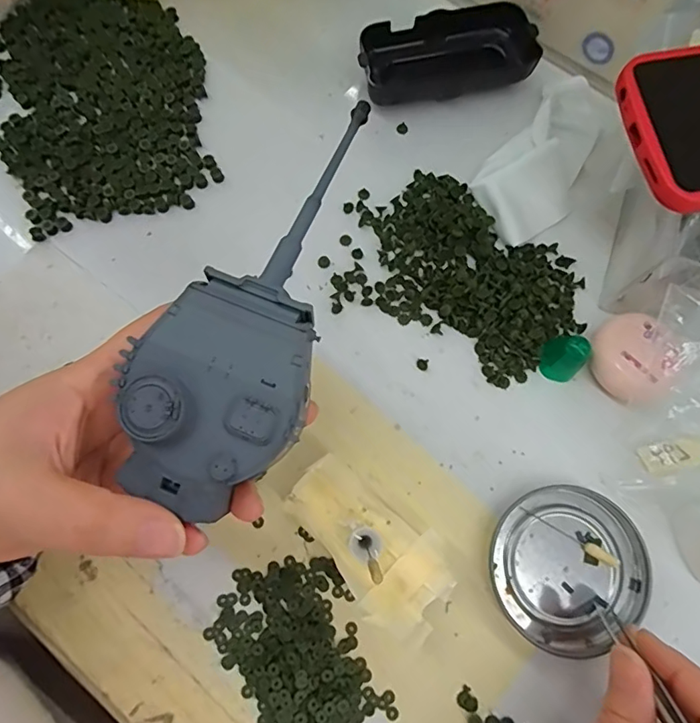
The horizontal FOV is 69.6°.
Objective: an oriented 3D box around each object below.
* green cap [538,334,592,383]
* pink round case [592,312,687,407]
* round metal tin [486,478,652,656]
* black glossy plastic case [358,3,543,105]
[{"bbox_3d":[0.118,-0.001,0.275,0.020,0.024,0.019,0,76,0],"label":"green cap"},{"bbox_3d":[0.154,-0.001,0.273,0.040,0.025,0.048,-13,76,-4],"label":"pink round case"},{"bbox_3d":[0.112,0.106,0.257,0.075,0.007,0.077,0,76,0],"label":"round metal tin"},{"bbox_3d":[0.061,-0.197,0.325,0.107,0.024,0.047,-8,76,-2],"label":"black glossy plastic case"}]

